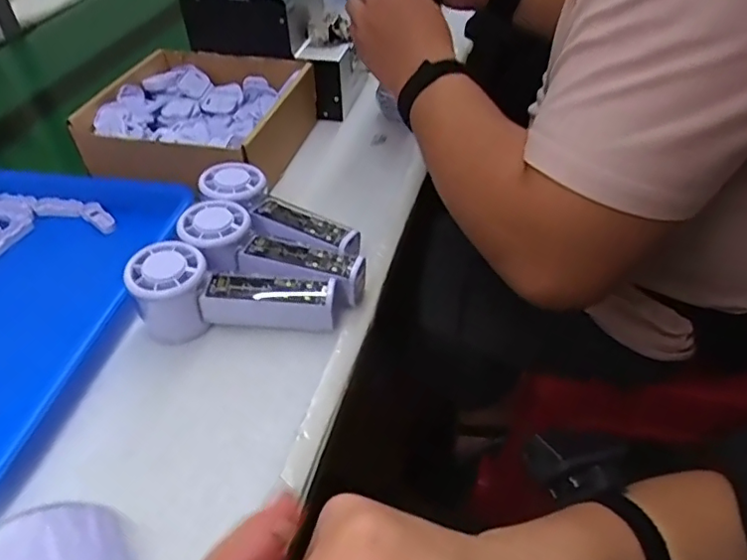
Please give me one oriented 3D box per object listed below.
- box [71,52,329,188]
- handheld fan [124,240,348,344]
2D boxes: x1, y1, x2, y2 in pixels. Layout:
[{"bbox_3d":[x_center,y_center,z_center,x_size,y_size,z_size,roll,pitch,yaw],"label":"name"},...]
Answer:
[{"bbox_3d":[-0.189,-0.174,0.620,0.210,0.065,0.208,10,45,13],"label":"box"},{"bbox_3d":[-0.102,0.011,0.433,0.150,0.059,0.050,-1,44,1],"label":"handheld fan"}]

